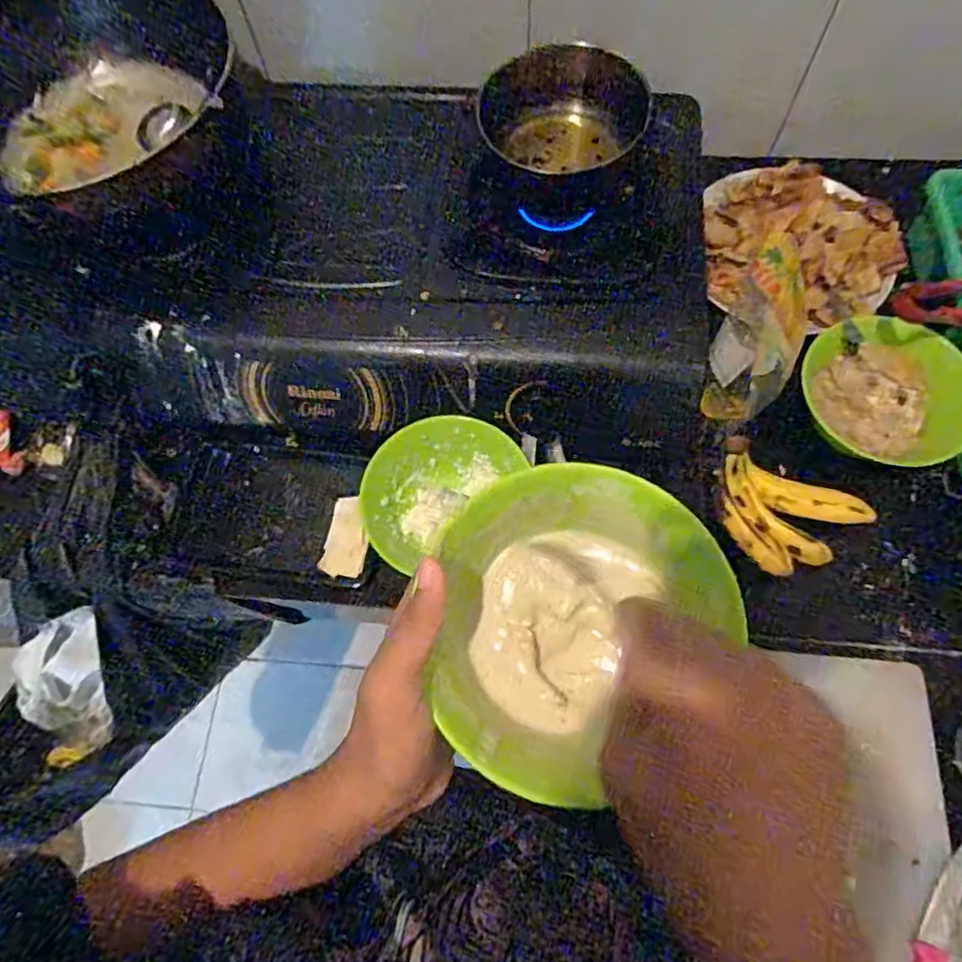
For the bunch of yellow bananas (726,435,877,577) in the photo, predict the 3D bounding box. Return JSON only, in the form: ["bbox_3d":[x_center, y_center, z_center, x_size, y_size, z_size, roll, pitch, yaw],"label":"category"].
[{"bbox_3d":[0.268,0.032,0.552,0.131,0.033,0.096,29,73,13],"label":"bunch of yellow bananas"}]

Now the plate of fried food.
[{"bbox_3d":[0.332,-0.254,0.643,0.208,0.038,0.195,-1,69,3],"label":"plate of fried food"}]

